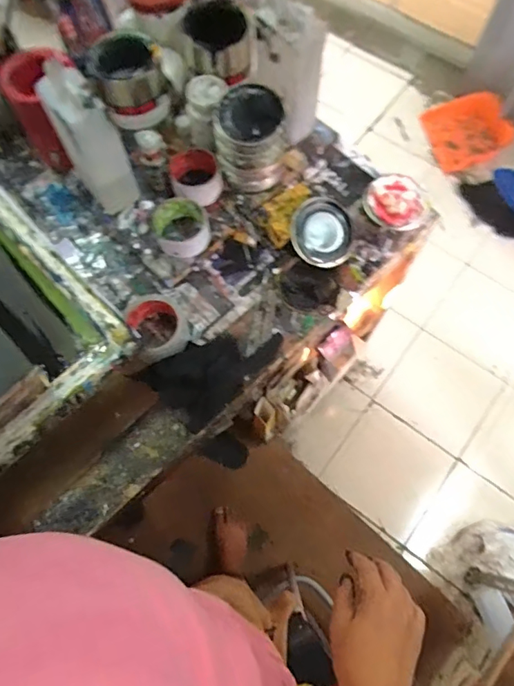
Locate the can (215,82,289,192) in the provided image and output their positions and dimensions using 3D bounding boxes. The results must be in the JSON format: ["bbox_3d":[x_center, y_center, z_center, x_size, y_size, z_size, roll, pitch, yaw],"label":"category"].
[{"bbox_3d":[-0.015,-0.313,0.752,0.096,0.127,0.095,0,69,0],"label":"can"}]

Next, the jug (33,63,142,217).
[{"bbox_3d":[-0.238,-0.280,0.720,0.064,0.228,0.106,-30,72,-10],"label":"jug"}]

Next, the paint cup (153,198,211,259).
[{"bbox_3d":[-0.116,-0.178,0.778,0.082,0.049,0.083,0,69,0],"label":"paint cup"}]

